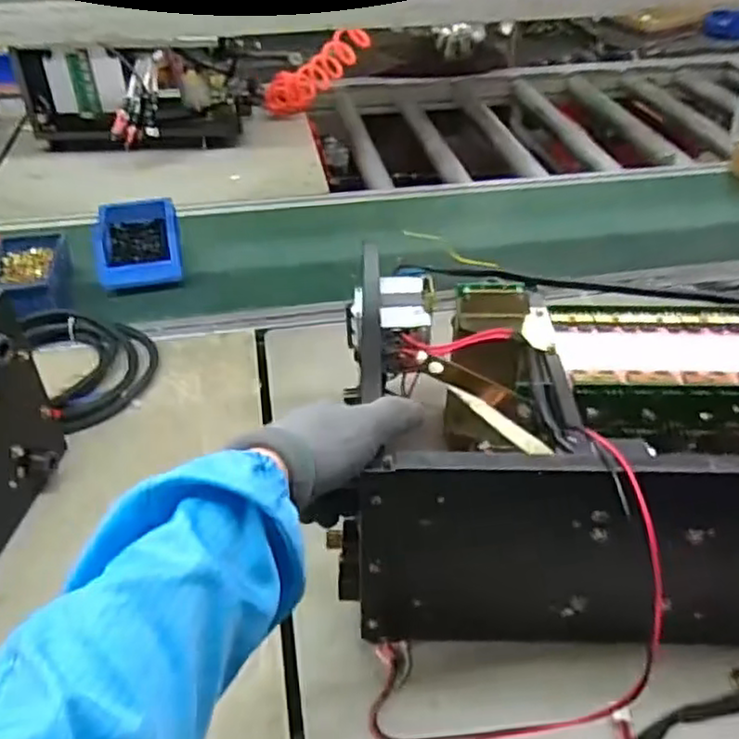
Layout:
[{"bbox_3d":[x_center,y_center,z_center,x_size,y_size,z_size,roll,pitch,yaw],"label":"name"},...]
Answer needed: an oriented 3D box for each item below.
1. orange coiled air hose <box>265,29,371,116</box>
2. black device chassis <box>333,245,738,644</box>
[{"bbox_3d":[-0.104,-0.604,1.399,0.308,0.072,0.072,-16,21,47],"label":"orange coiled air hose"},{"bbox_3d":[0.217,0.055,0.584,0.451,0.184,0.313,5,39,7],"label":"black device chassis"}]

